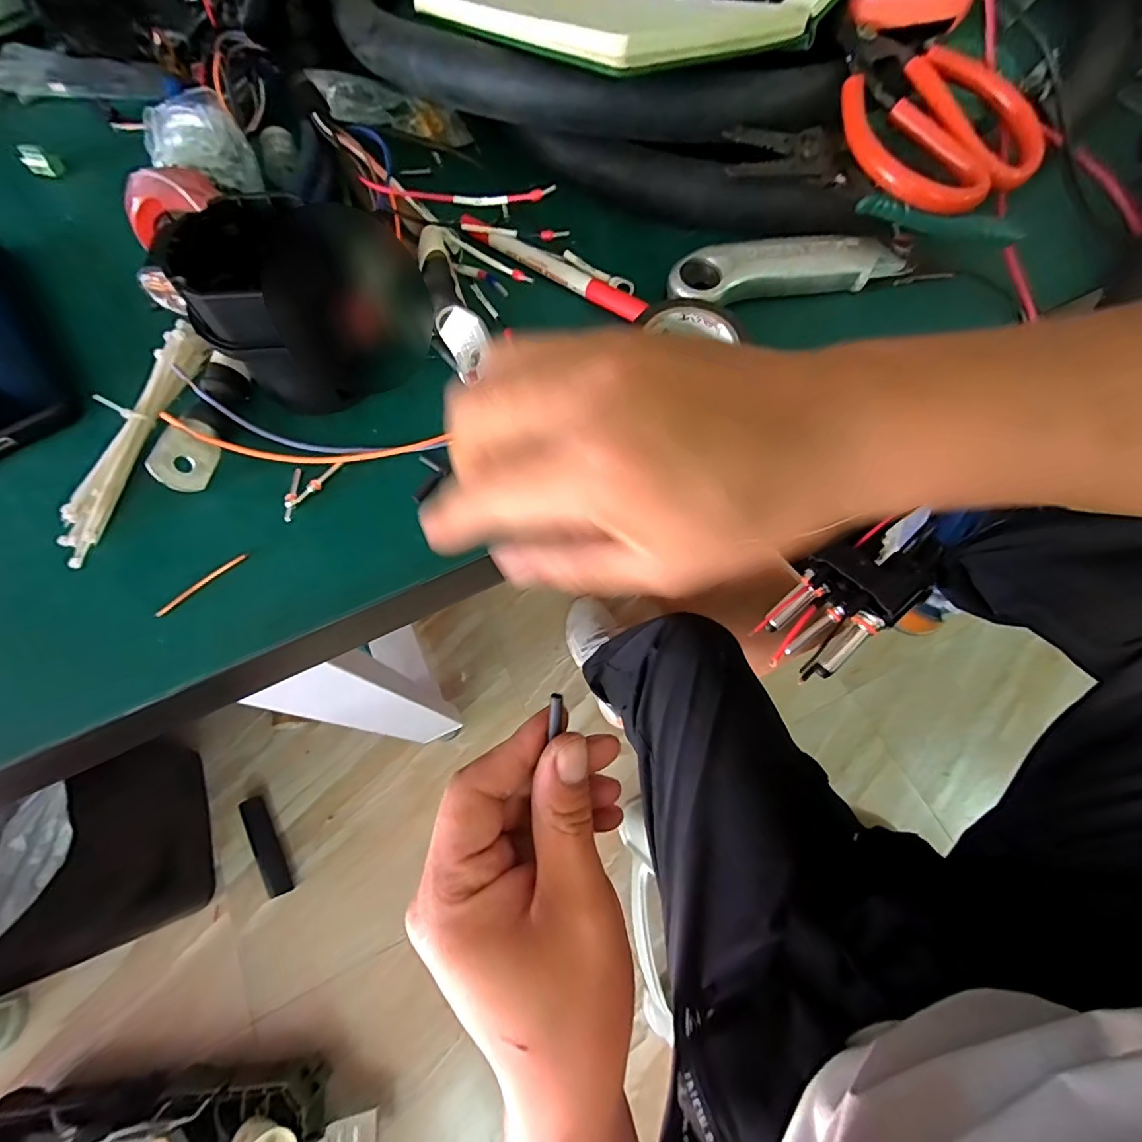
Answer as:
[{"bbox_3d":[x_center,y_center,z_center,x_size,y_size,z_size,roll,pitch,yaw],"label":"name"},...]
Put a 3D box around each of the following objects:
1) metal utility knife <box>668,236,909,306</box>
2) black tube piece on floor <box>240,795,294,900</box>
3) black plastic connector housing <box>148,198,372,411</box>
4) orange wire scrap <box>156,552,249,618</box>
[{"bbox_3d":[0.126,-0.176,0.297,0.139,0.017,0.033,-13,69,-5],"label":"metal utility knife"},{"bbox_3d":[-0.548,0.493,0.918,0.039,0.018,0.174,-30,72,-11],"label":"black tube piece on floor"},{"bbox_3d":[-0.138,-0.126,0.247,0.069,0.067,0.069,-4,69,-1],"label":"black plastic connector housing"},{"bbox_3d":[-0.172,0.005,0.237,0.044,0.004,0.005,-41,74,-14],"label":"orange wire scrap"}]

